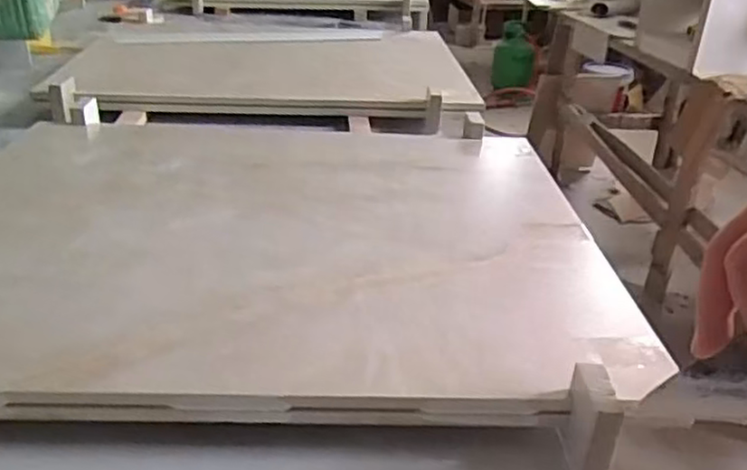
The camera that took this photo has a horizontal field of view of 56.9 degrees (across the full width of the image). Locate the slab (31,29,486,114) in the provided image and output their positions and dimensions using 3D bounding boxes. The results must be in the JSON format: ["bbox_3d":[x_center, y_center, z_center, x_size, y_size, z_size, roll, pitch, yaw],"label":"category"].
[{"bbox_3d":[-0.137,-0.236,0.962,0.549,0.022,0.330,-1,29,-9],"label":"slab"}]

